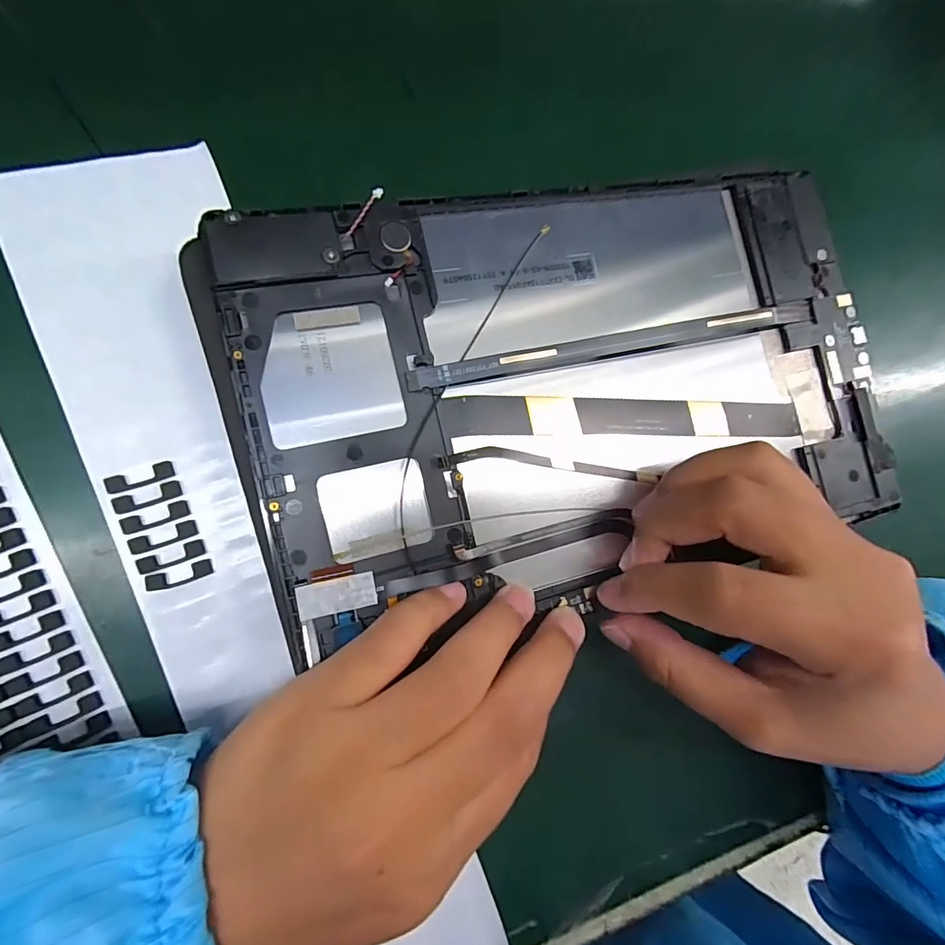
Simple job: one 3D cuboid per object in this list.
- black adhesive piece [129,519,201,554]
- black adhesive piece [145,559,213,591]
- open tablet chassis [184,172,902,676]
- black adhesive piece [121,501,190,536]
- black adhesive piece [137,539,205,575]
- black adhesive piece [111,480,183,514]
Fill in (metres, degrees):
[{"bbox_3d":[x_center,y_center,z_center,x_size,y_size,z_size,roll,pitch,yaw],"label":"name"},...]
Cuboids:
[{"bbox_3d":[-0.101,0.021,0.152,0.020,0.004,0.006,-20,91,-15],"label":"black adhesive piece"},{"bbox_3d":[-0.097,0.034,0.153,0.019,0.004,0.006,-15,87,-19],"label":"black adhesive piece"},{"bbox_3d":[0.042,-0.033,0.165,0.236,0.018,0.136,-12,89,-9],"label":"open tablet chassis"},{"bbox_3d":[-0.104,0.015,0.152,0.019,0.004,0.006,-19,91,-15],"label":"black adhesive piece"},{"bbox_3d":[-0.099,0.028,0.153,0.020,0.004,0.006,-19,91,-15],"label":"black adhesive piece"},{"bbox_3d":[-0.107,0.008,0.152,0.020,0.004,0.006,-20,93,-16],"label":"black adhesive piece"}]

